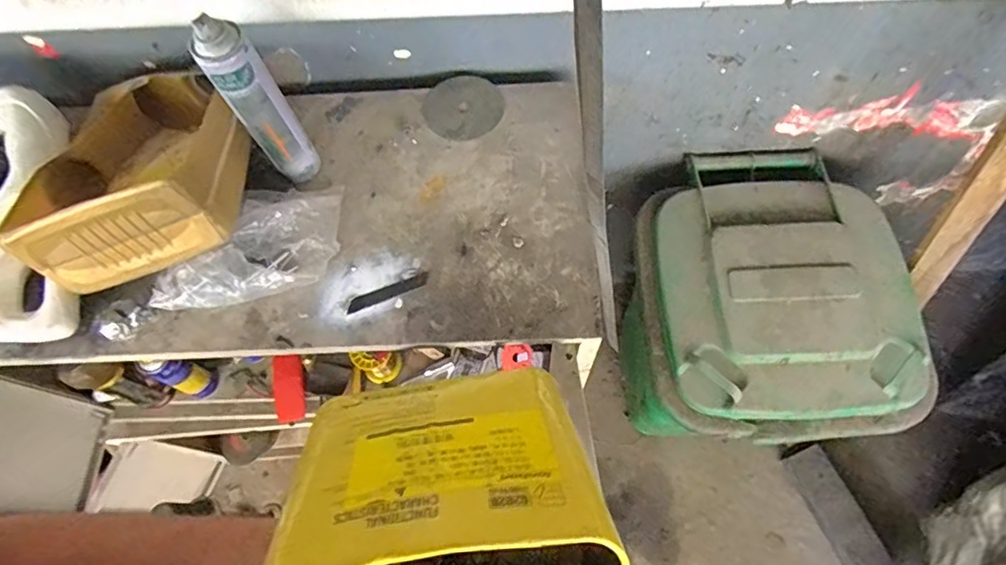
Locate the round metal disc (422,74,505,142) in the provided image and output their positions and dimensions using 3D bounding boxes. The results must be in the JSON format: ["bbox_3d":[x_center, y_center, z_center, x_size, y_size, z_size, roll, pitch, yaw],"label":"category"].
[{"bbox_3d":[-0.052,-0.231,0.731,0.101,0.004,0.103,-1,65,3],"label":"round metal disc"}]

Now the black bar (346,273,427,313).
[{"bbox_3d":[-0.130,0.012,0.632,0.094,0.006,0.017,-22,66,-7],"label":"black bar"}]

